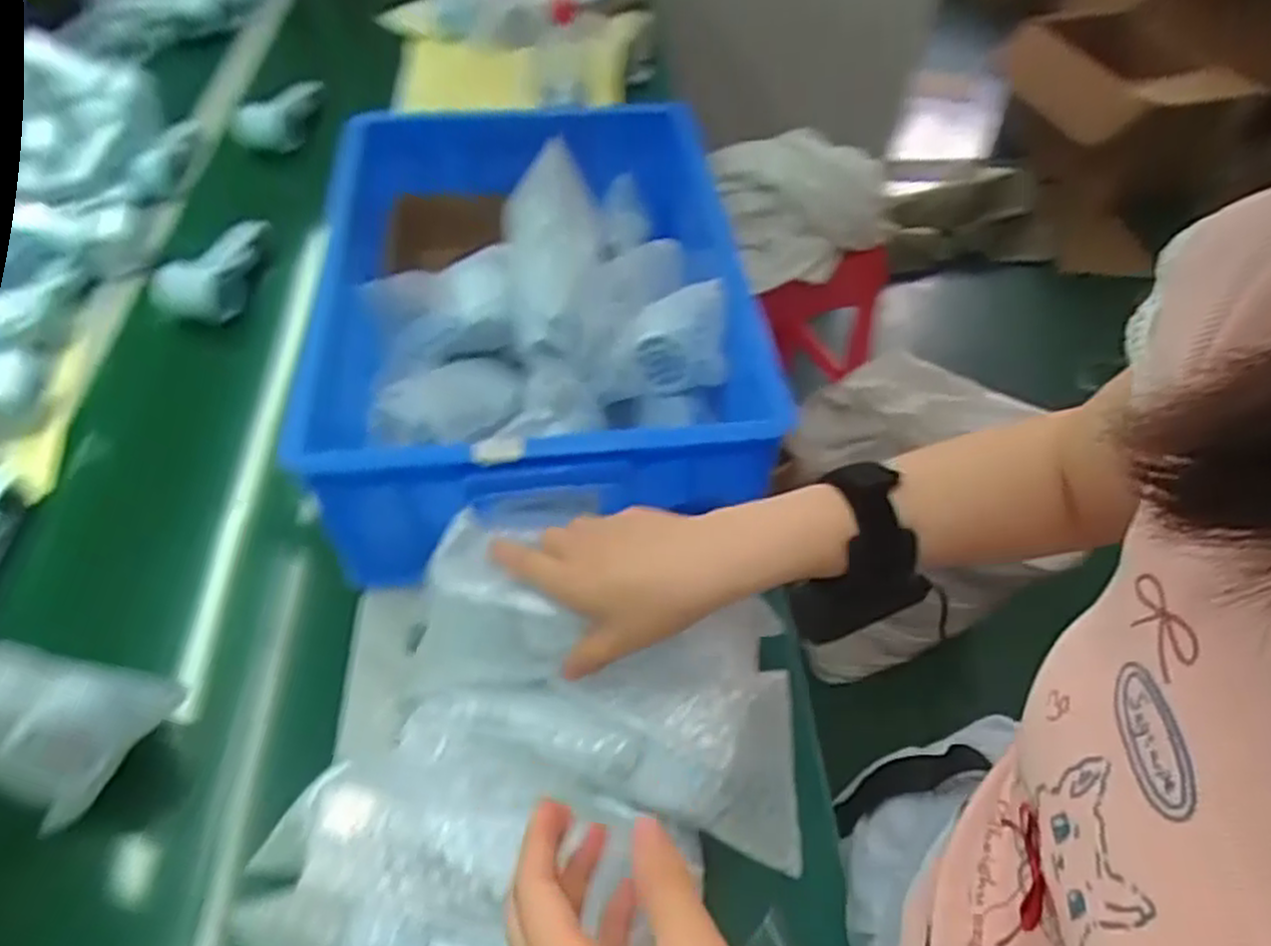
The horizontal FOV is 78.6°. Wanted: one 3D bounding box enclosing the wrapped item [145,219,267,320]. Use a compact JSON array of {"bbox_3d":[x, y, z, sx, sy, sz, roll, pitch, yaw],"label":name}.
[{"bbox_3d":[-0.443,-0.218,0.839,0.063,0.044,0.146,15,51,10],"label":"wrapped item"}]

